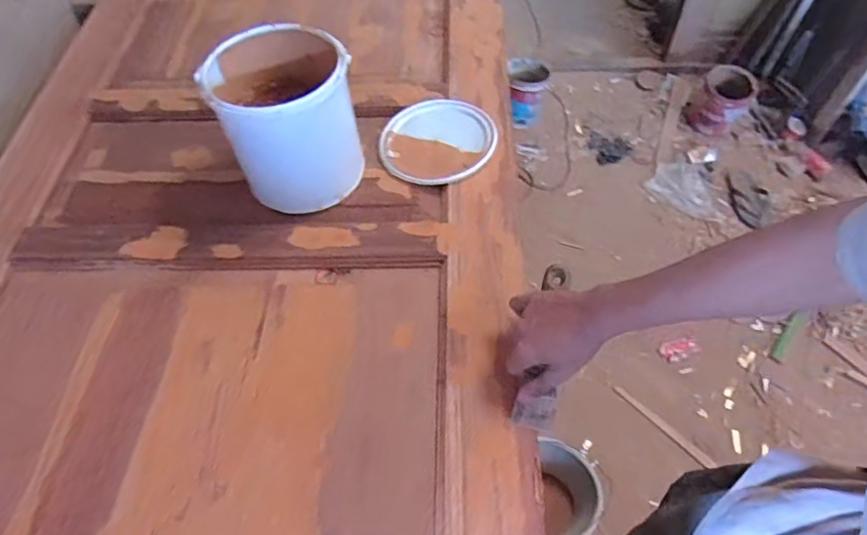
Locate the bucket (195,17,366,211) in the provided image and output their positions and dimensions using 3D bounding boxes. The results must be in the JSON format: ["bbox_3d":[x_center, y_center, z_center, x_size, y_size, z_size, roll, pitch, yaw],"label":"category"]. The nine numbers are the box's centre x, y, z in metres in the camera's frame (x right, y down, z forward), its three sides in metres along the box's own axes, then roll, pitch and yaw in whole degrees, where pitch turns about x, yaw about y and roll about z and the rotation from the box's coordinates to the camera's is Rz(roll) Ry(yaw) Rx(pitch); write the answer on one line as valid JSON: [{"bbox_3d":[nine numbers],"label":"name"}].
[{"bbox_3d":[-0.196,-0.200,0.775,0.184,0.186,0.167,-9,56,-2],"label":"bucket"}]

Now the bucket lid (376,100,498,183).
[{"bbox_3d":[0.007,-0.199,0.864,0.164,0.015,0.178,-2,56,3],"label":"bucket lid"}]

